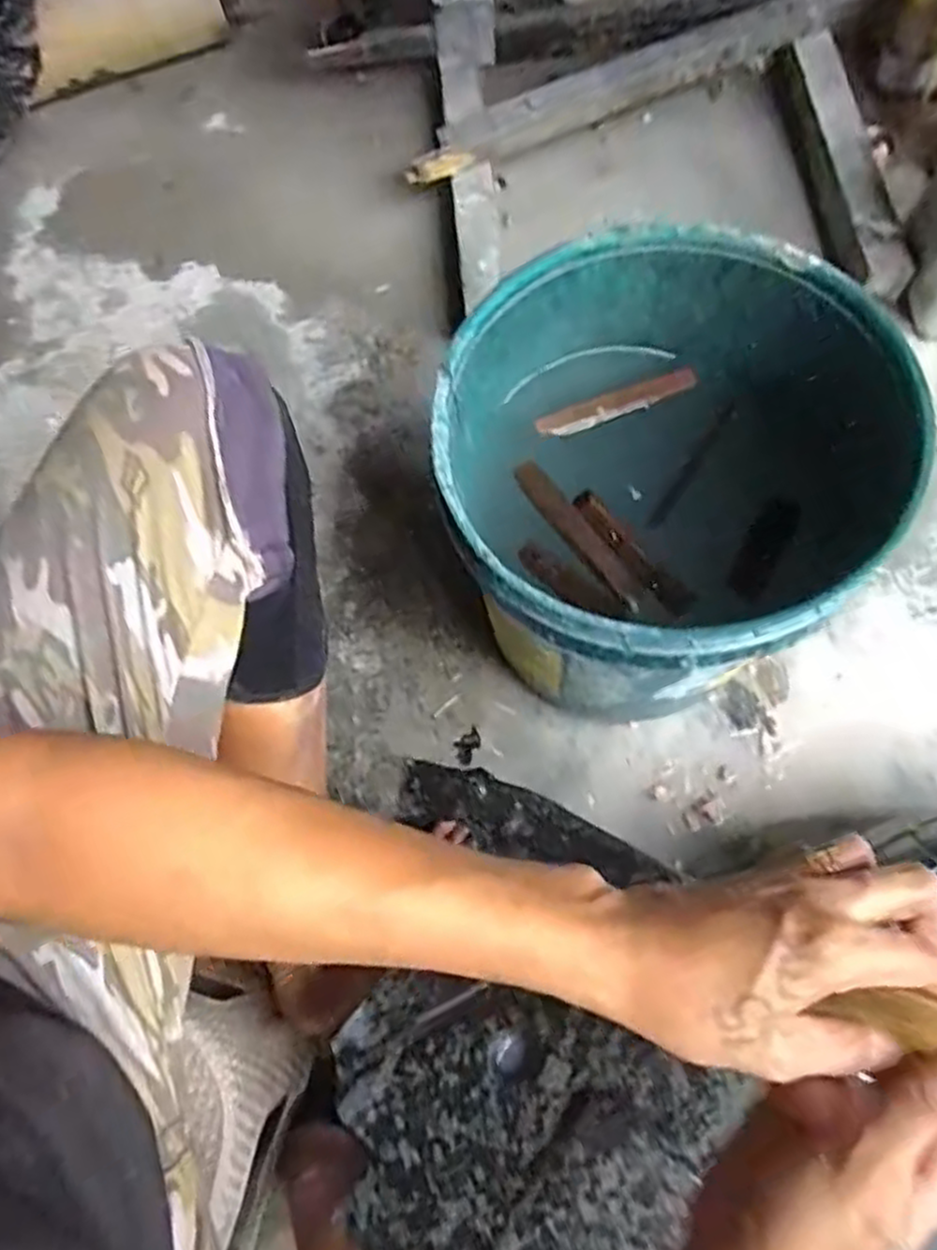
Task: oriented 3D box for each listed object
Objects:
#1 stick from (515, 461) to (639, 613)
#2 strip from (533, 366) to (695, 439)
[{"bbox_3d":[0.088,-0.071,0.588,0.022,0.005,0.139,-41,85,0],"label":"stick"},{"bbox_3d":[0.120,-0.179,0.605,0.132,0.004,0.021,-20,94,-2],"label":"strip"}]

